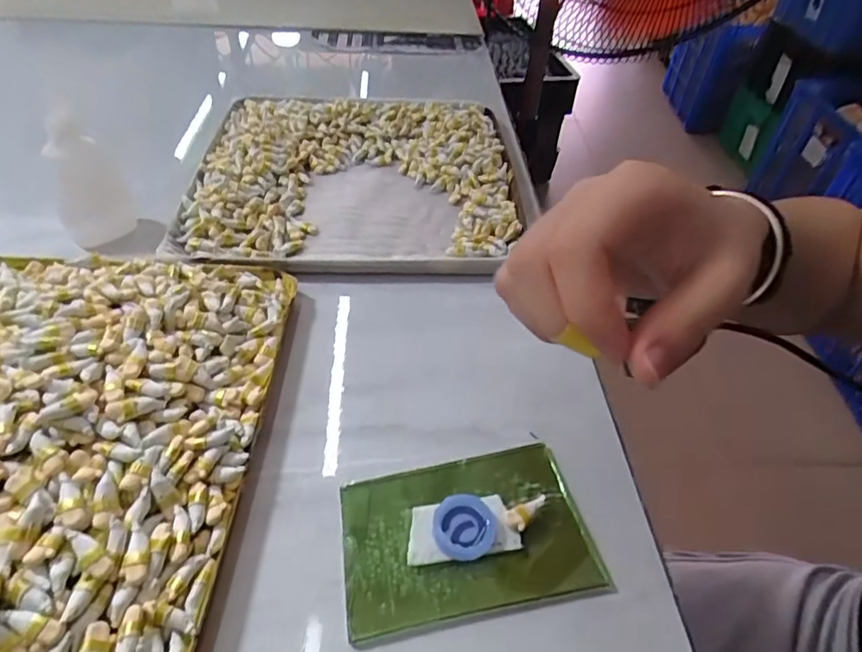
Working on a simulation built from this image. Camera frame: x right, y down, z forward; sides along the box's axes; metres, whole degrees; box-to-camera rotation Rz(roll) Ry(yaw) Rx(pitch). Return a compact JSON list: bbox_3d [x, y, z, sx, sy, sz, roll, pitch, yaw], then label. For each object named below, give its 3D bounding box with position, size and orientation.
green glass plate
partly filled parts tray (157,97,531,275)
[{"bbox_3d":[0.014,0.087,0.236,0.102,0.010,0.067,-7,47,-11],"label":"green glass plate"},{"bbox_3d":[-0.054,-0.115,0.421,0.235,0.028,0.216,0,46,-5],"label":"partly filled parts tray"}]

